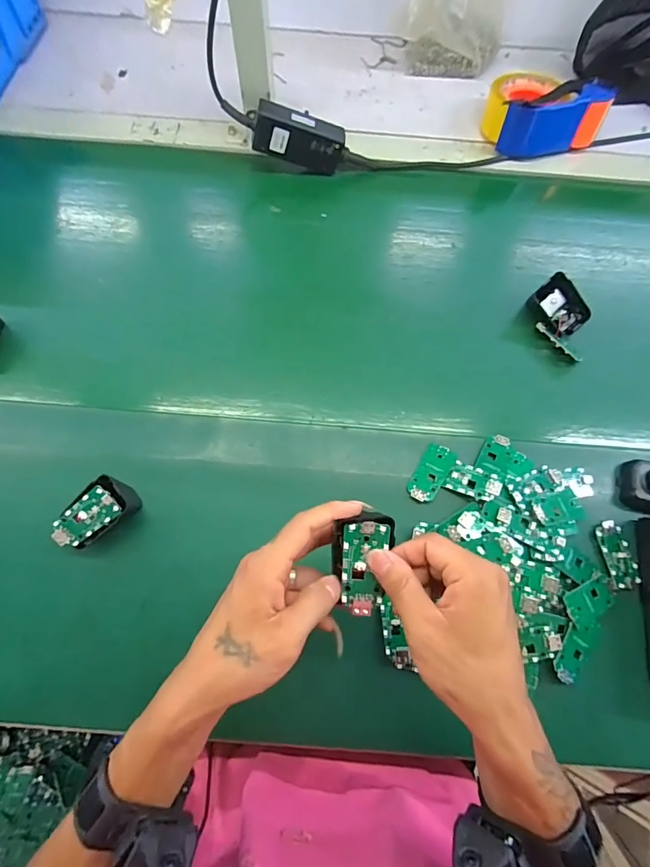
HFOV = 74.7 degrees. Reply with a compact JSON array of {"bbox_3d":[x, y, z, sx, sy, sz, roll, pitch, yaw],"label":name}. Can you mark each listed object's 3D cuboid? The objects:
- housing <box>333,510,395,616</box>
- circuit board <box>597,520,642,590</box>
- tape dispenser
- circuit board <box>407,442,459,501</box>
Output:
[{"bbox_3d":[0.024,0.089,0.302,0.039,0.020,0.068,11,92,-6],"label":"housing"},{"bbox_3d":[0.294,0.121,0.426,0.030,0.006,0.064,-7,71,-4],"label":"circuit board"},{"bbox_3d":[0.298,-0.452,0.596,0.144,0.070,0.106,-8,71,-4],"label":"tape dispenser"},{"bbox_3d":[0.111,0.041,0.442,0.031,0.005,0.062,30,73,9],"label":"circuit board"}]

